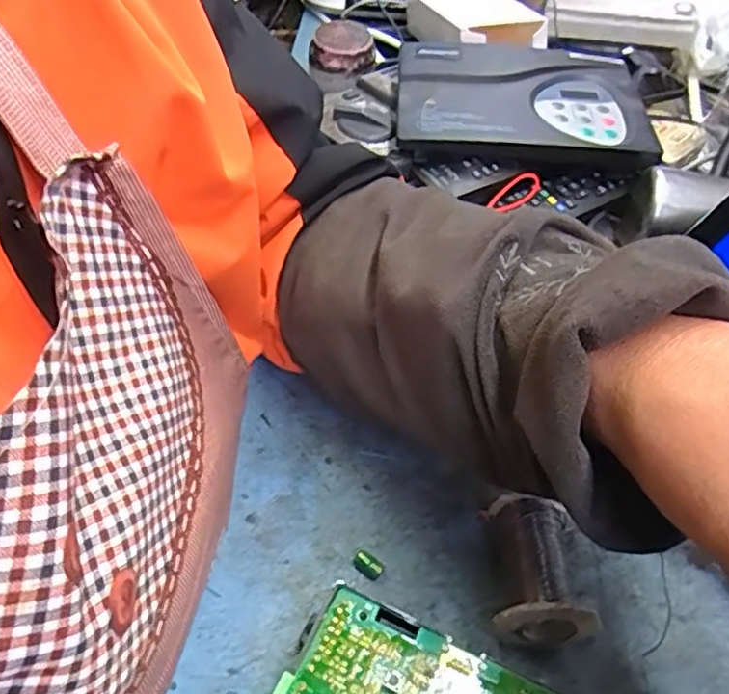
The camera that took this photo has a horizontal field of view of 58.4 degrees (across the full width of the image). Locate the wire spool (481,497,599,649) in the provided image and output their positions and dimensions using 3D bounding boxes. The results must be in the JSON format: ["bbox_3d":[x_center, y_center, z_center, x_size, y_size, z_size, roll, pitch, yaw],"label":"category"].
[{"bbox_3d":[0.079,0.103,0.302,0.041,0.040,0.064,7,47,0],"label":"wire spool"}]

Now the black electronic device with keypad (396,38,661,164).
[{"bbox_3d":[0.124,-0.202,0.528,0.190,0.025,0.140,2,48,-4],"label":"black electronic device with keypad"}]

